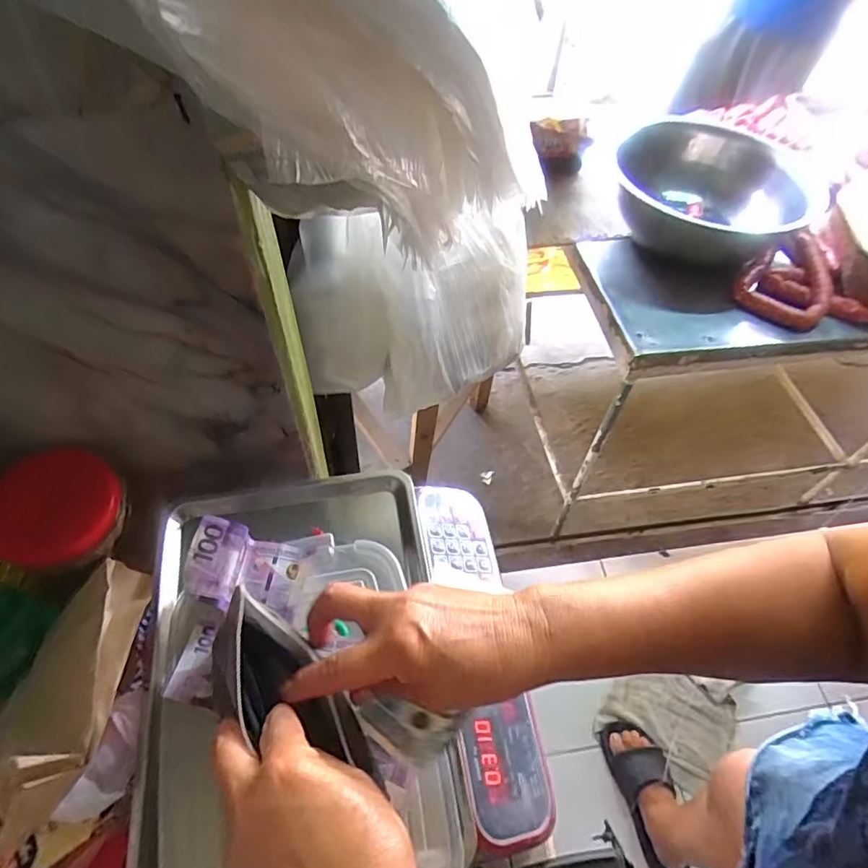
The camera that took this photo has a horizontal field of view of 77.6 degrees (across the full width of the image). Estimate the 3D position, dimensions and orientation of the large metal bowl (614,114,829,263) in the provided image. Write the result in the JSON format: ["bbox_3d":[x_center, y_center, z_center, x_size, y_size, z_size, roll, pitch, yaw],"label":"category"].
[{"bbox_3d":[0.529,-0.460,1.038,0.297,0.140,0.295,2,55,-2],"label":"large metal bowl"}]

